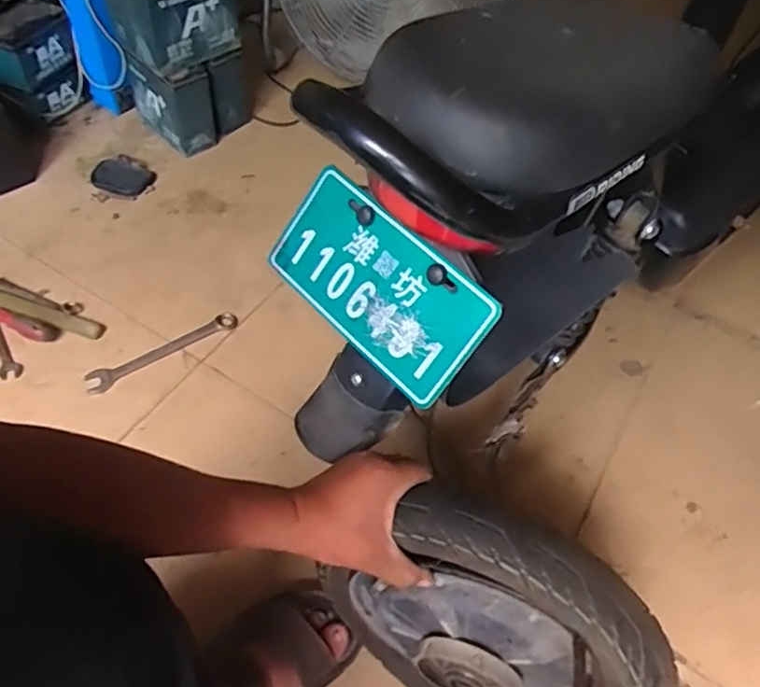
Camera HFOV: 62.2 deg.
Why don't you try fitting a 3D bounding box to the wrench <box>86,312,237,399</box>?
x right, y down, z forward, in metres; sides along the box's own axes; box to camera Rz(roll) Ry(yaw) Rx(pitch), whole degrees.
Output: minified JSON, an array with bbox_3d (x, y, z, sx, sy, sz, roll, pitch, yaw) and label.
[{"bbox_3d":[-0.333,0.011,0.981,0.244,0.009,0.039,-26,60,-23],"label":"wrench"}]

